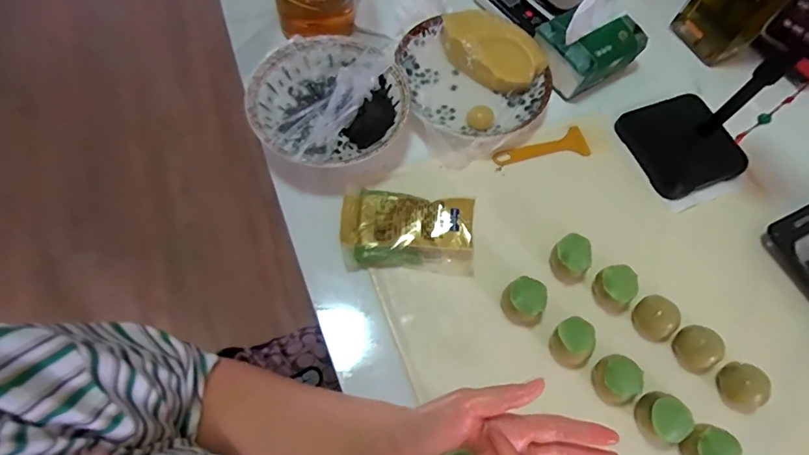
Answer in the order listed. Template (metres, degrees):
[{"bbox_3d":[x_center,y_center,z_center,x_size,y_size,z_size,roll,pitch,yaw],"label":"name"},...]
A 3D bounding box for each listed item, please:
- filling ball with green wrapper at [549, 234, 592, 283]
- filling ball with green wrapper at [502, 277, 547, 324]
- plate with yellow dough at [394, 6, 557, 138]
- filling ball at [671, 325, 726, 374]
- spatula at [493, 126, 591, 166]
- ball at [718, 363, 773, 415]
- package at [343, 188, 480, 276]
[{"bbox_3d":[0.176,0.034,0.485,0.040,0.041,0.045,-35,73,-16],"label":"filling ball with green wrapper"},{"bbox_3d":[0.121,0.076,0.468,0.042,0.040,0.040,2,65,-4],"label":"filling ball with green wrapper"},{"bbox_3d":[0.090,-0.193,0.581,0.176,0.048,0.179,1,68,-2],"label":"plate with yellow dough"},{"bbox_3d":[0.295,0.123,0.461,0.035,0.032,0.044,-6,66,-7],"label":"filling ball"},{"bbox_3d":[0.169,-0.093,0.564,0.121,0.005,0.038,-16,69,-8],"label":"spatula"},{"bbox_3d":[0.331,0.157,0.448,0.034,0.034,0.041,22,65,6],"label":"ball"},{"bbox_3d":[0.004,0.002,0.498,0.141,0.033,0.089,2,68,-1],"label":"package"}]

